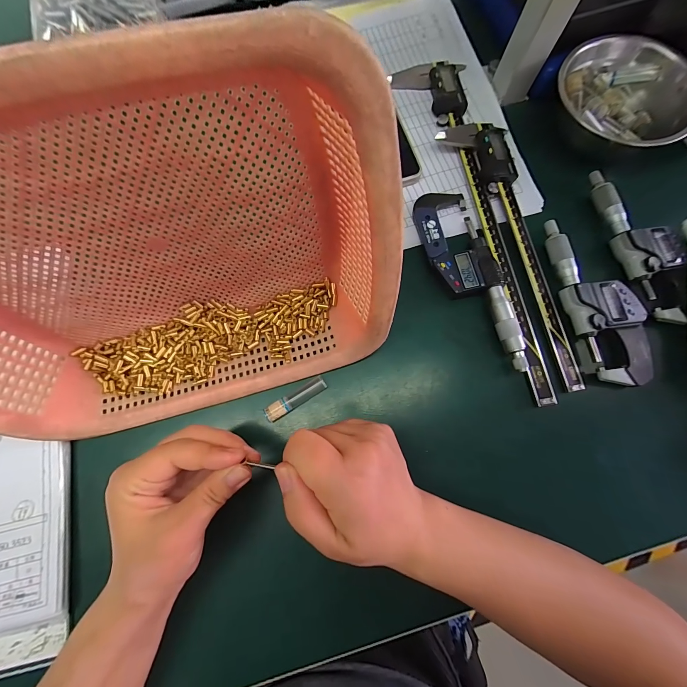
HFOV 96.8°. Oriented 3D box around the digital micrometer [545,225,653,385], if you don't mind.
[{"bbox_3d":[0.220,-0.041,0.268,0.050,0.019,0.154,-15,74,-4],"label":"digital micrometer"}]

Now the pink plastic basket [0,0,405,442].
[{"bbox_3d":[-0.117,-0.041,0.189,0.289,0.213,0.087,-14,56,-4],"label":"pink plastic basket"}]

